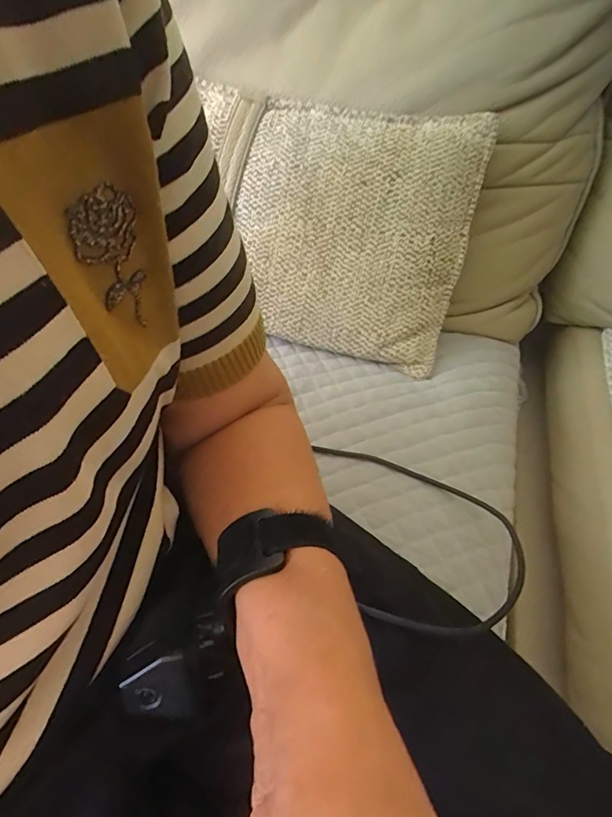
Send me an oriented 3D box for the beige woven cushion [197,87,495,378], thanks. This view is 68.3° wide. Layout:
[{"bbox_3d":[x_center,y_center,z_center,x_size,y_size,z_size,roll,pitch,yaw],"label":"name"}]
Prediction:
[{"bbox_3d":[0.035,-0.208,0.546,0.301,0.268,0.062,14,9,3],"label":"beige woven cushion"}]

